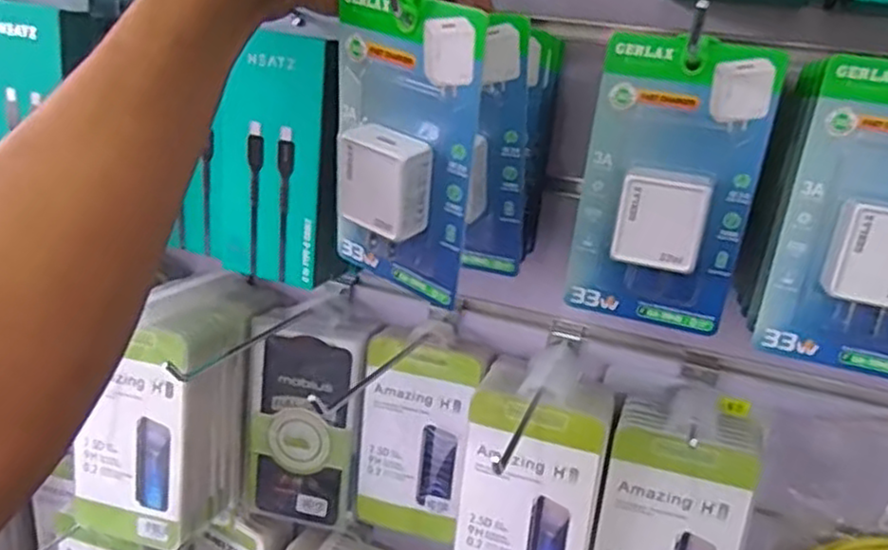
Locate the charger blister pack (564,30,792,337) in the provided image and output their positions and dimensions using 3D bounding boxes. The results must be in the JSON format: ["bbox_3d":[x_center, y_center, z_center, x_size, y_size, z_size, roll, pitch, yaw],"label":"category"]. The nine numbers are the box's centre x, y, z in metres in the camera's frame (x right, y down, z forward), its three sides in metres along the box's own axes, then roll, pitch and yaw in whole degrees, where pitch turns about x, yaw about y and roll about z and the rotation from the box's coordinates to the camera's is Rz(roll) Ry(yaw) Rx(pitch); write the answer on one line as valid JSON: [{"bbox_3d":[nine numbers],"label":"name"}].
[{"bbox_3d":[0.113,-0.041,0.357,0.083,0.144,0.026,12,19,15],"label":"charger blister pack"}]

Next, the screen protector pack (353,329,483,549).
[{"bbox_3d":[-0.024,0.133,0.553,0.082,0.169,0.017,10,19,10],"label":"screen protector pack"}]

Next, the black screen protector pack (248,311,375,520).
[{"bbox_3d":[-0.110,0.114,0.565,0.090,0.173,0.026,9,19,8],"label":"black screen protector pack"}]

